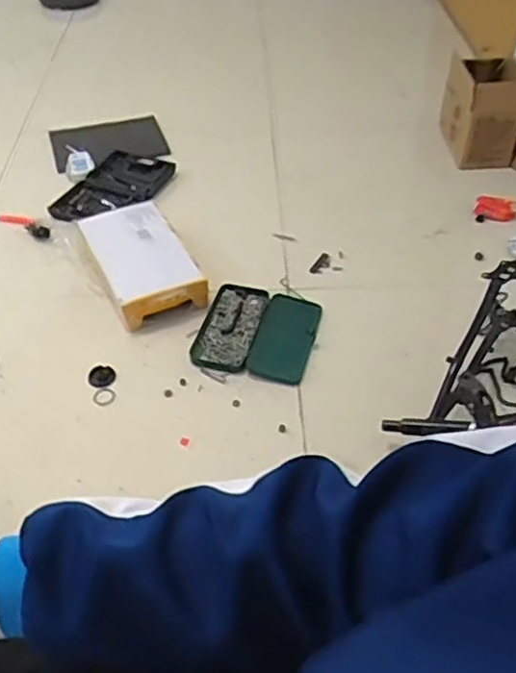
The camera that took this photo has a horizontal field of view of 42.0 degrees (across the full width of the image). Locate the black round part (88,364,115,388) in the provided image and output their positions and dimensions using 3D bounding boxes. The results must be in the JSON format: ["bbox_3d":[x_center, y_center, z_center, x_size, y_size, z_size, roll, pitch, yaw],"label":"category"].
[{"bbox_3d":[-0.326,0.083,1.404,0.052,0.017,0.055,0,45,0],"label":"black round part"}]

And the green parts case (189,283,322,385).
[{"bbox_3d":[0.001,-0.012,1.491,0.250,0.038,0.263,11,46,11],"label":"green parts case"}]

